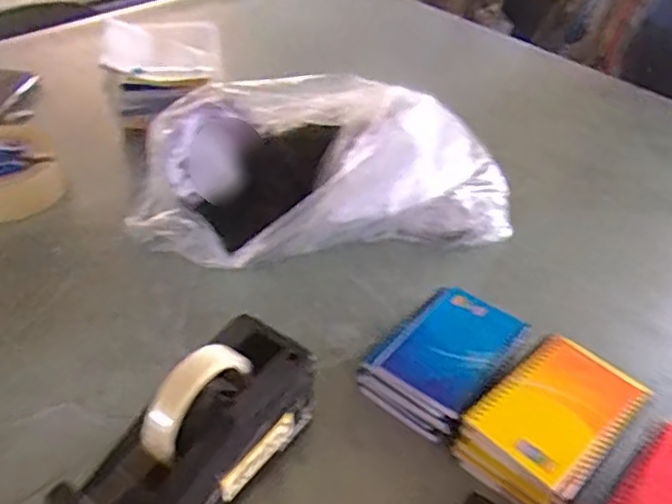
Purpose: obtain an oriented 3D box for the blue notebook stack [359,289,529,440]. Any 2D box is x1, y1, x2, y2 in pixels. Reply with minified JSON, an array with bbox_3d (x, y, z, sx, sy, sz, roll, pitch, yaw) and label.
[{"bbox_3d":[0.097,0.098,0.596,0.098,0.043,0.142,33,49,29],"label":"blue notebook stack"}]

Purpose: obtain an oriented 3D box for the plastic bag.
[{"bbox_3d":[-0.010,-0.109,0.760,0.426,0.142,0.236,-8,43,-13],"label":"plastic bag"}]

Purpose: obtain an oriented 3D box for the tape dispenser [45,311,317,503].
[{"bbox_3d":[-0.097,0.138,0.470,0.080,0.125,0.197,24,45,22],"label":"tape dispenser"}]

